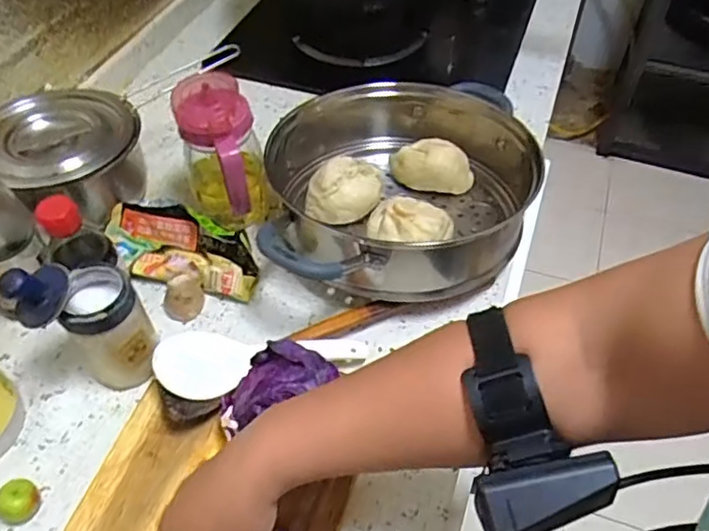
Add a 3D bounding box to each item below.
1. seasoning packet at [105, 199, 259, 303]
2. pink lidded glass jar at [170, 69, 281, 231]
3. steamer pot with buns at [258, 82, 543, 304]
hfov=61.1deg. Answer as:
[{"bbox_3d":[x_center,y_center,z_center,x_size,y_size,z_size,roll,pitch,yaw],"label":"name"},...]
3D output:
[{"bbox_3d":[-0.190,-0.024,0.643,0.178,0.043,0.082,10,51,9],"label":"seasoning packet"},{"bbox_3d":[-0.141,-0.115,0.645,0.082,0.149,0.129,-20,53,-15],"label":"pink lidded glass jar"},{"bbox_3d":[0.055,-0.093,0.664,0.287,0.107,0.317,-3,51,-2],"label":"steamer pot with buns"}]

